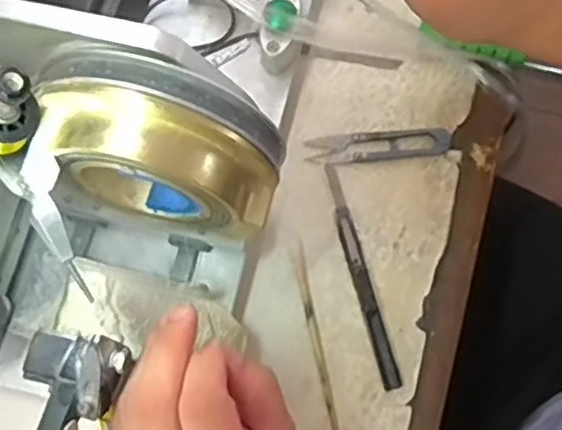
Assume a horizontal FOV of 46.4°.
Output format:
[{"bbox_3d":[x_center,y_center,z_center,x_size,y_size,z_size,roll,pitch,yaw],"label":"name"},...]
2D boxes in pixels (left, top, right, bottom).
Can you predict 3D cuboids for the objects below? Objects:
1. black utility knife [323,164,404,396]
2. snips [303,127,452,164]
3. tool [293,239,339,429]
[{"bbox_3d":[0.053,0.039,0.447,0.012,0.005,0.157,-14,73,-3],"label":"black utility knife"},{"bbox_3d":[0.070,-0.050,0.472,0.101,0.009,0.023,-1,73,1],"label":"snips"},{"bbox_3d":[0.023,0.089,0.432,0.009,0.004,0.146,-11,73,-2],"label":"tool"}]

